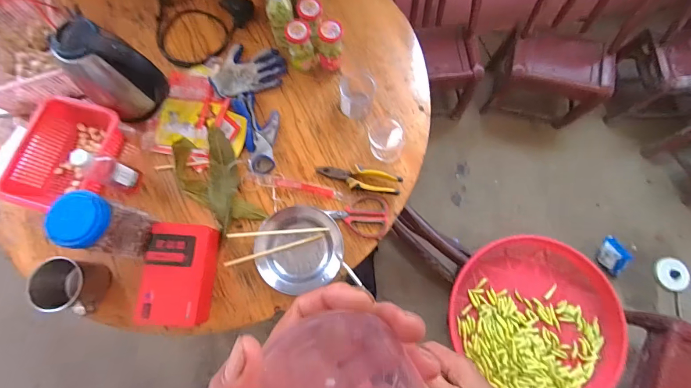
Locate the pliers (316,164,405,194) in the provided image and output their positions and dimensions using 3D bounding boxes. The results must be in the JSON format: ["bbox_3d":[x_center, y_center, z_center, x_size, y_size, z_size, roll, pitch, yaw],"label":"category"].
[{"bbox_3d":[0.032,-0.038,0.790,0.196,0.021,0.053,13,76,3],"label":"pliers"}]

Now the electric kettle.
[{"bbox_3d":[-0.510,-0.261,0.738,0.128,0.234,0.138,36,79,8],"label":"electric kettle"}]

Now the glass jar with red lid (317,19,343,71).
[{"bbox_3d":[-0.037,-0.364,0.828,0.062,0.135,0.066,0,76,0],"label":"glass jar with red lid"}]

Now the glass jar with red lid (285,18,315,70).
[{"bbox_3d":[-0.111,-0.364,0.826,0.065,0.128,0.065,0,76,0],"label":"glass jar with red lid"}]

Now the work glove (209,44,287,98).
[{"bbox_3d":[-0.255,-0.329,0.863,0.188,0.023,0.141,-21,77,-5],"label":"work glove"}]

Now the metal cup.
[{"bbox_3d":[-0.569,0.189,0.693,0.097,0.097,0.100,0,76,0],"label":"metal cup"}]

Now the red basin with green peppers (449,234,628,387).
[{"bbox_3d":[0.528,0.343,0.936,0.457,0.094,0.435,0,76,0],"label":"red basin with green peppers"}]

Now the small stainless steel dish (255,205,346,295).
[{"bbox_3d":[-0.102,0.119,0.736,0.184,0.040,0.182,0,76,0],"label":"small stainless steel dish"}]

